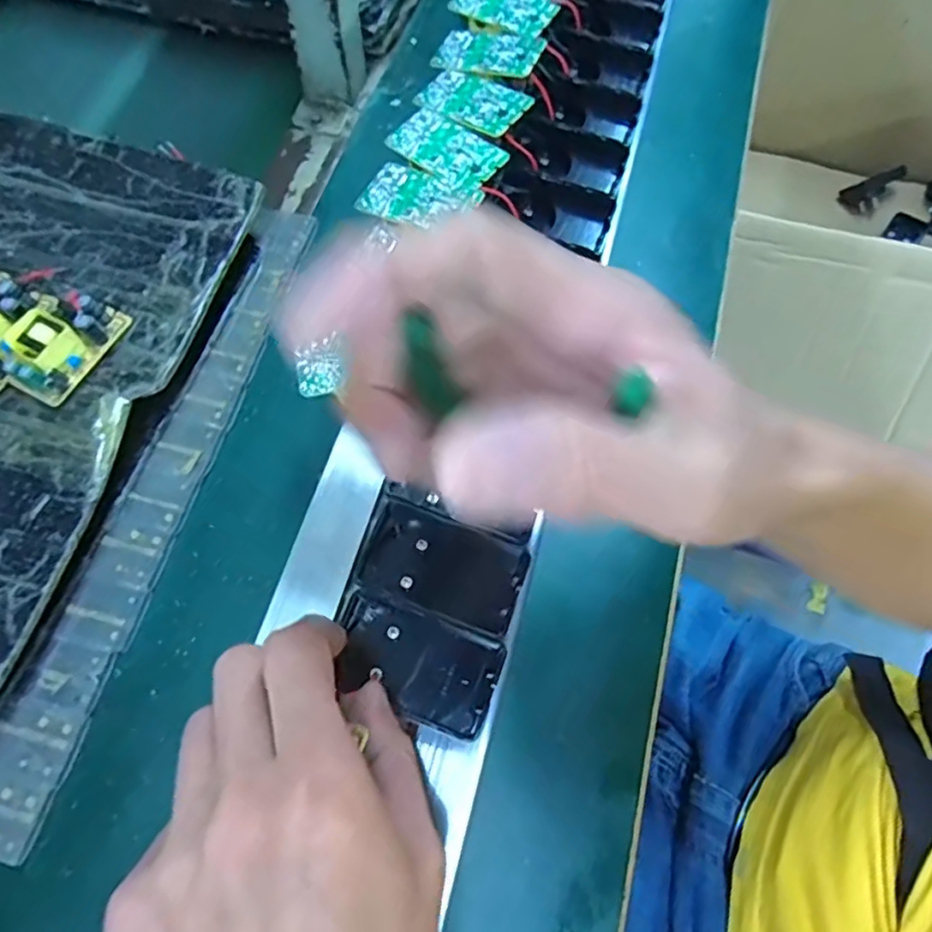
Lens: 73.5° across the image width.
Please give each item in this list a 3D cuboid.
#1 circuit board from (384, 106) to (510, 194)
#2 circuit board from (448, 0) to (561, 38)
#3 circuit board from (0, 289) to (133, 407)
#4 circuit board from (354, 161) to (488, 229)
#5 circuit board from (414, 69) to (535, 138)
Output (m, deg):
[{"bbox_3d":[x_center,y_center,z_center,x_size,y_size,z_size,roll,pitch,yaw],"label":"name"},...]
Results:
[{"bbox_3d":[-0.011,-0.178,0.351,0.064,0.005,0.038,34,72,13],"label":"circuit board"},{"bbox_3d":[0.024,-0.293,0.399,0.063,0.006,0.042,27,73,11],"label":"circuit board"},{"bbox_3d":[-0.223,-0.070,0.343,0.038,0.024,0.064,28,70,10],"label":"circuit board"},{"bbox_3d":[-0.026,-0.145,0.339,0.061,0.009,0.037,28,71,11],"label":"circuit board"},{"bbox_3d":[0.005,-0.214,0.364,0.064,0.004,0.038,31,75,21],"label":"circuit board"}]

